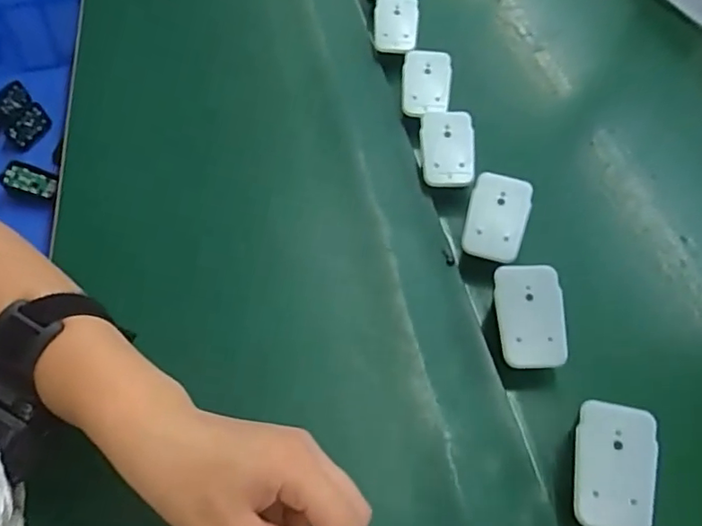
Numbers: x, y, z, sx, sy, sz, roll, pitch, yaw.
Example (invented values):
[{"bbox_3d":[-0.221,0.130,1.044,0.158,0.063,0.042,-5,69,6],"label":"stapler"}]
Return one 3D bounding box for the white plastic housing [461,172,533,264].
[{"bbox_3d":[0.111,-0.035,0.426,0.044,0.007,0.065,15,82,8],"label":"white plastic housing"}]

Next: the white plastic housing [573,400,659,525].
[{"bbox_3d":[0.150,0.116,0.317,0.043,0.006,0.068,11,75,6],"label":"white plastic housing"}]

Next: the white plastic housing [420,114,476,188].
[{"bbox_3d":[0.081,-0.096,0.472,0.045,0.008,0.065,-1,79,14],"label":"white plastic housing"}]

